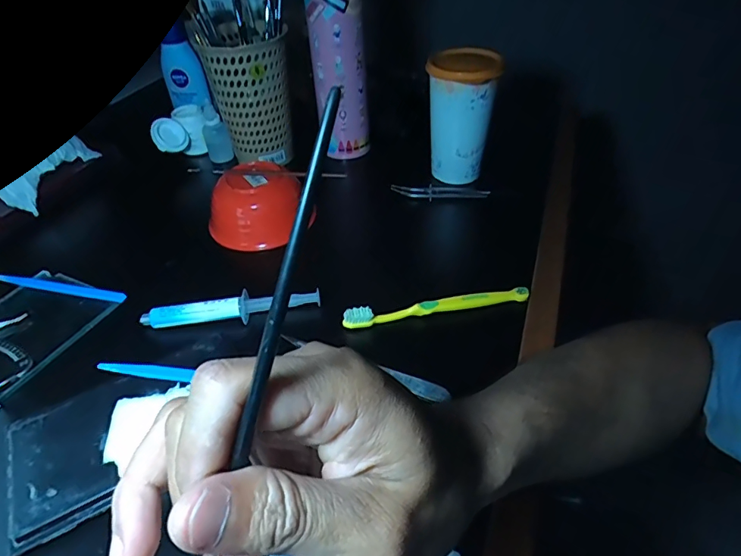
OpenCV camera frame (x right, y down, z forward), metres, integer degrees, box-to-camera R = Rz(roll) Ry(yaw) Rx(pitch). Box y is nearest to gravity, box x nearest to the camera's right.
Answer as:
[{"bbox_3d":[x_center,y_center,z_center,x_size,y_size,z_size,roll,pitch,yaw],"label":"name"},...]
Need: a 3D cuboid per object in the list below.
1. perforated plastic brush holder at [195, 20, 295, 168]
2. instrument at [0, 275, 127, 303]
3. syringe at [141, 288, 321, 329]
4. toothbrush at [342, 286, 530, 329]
[{"bbox_3d":[-0.136,-0.210,0.550,0.085,0.132,0.084,-6,42,-3],"label":"perforated plastic brush holder"},{"bbox_3d":[-0.280,0.009,0.426,0.133,0.005,0.011,9,43,13],"label":"instrument"},{"bbox_3d":[-0.113,0.027,0.388,0.141,0.018,0.021,-9,42,-7],"label":"syringe"},{"bbox_3d":[0.055,0.022,0.382,0.153,0.015,0.011,-9,42,-6],"label":"toothbrush"}]

